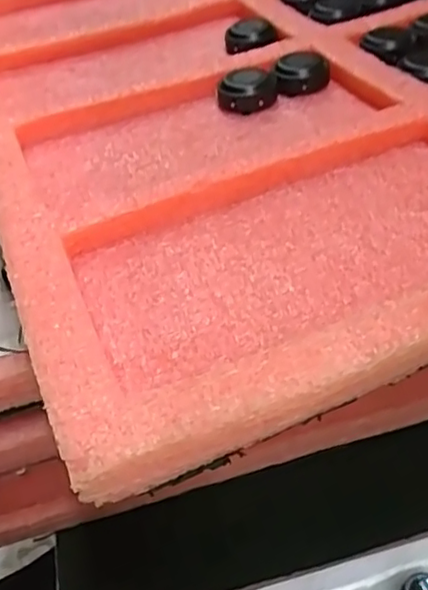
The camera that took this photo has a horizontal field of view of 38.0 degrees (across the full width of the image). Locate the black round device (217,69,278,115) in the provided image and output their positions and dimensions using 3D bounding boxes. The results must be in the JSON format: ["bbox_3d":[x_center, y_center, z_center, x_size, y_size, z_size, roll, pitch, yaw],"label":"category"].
[{"bbox_3d":[0.017,-0.100,0.303,0.025,0.013,0.025,-2,43,2],"label":"black round device"}]

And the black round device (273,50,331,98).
[{"bbox_3d":[0.044,-0.110,0.310,0.026,0.013,0.026,-2,43,2],"label":"black round device"}]

